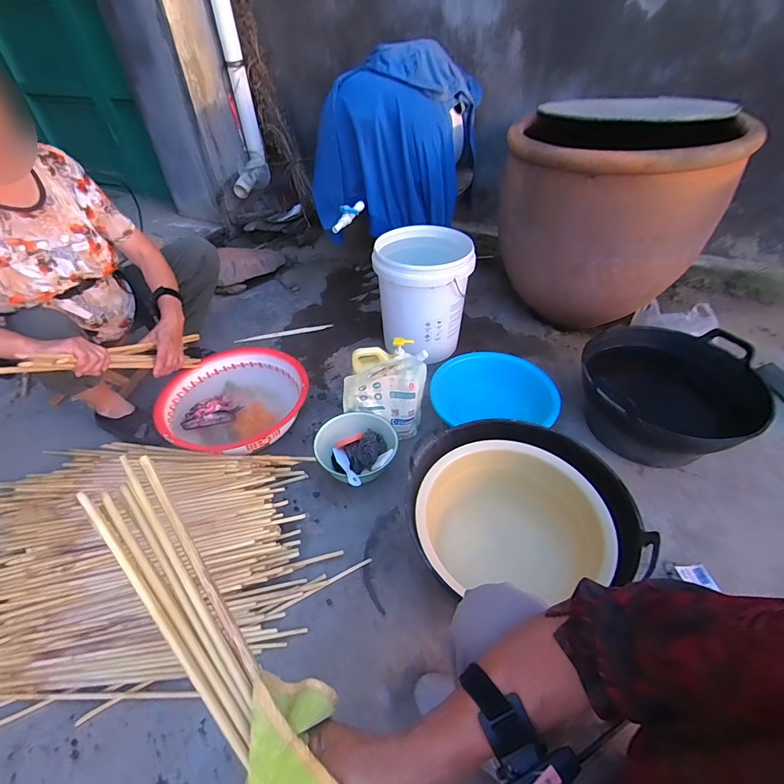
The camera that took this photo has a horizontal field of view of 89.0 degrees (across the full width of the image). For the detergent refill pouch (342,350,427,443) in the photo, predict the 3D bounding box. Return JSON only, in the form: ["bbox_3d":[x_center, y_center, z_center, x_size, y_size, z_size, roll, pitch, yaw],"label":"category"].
[{"bbox_3d":[-0.013,0.028,1.019,0.210,0.240,0.081,-11,45,-8],"label":"detergent refill pouch"}]

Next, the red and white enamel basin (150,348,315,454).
[{"bbox_3d":[-0.434,0.036,1.127,0.360,0.119,0.372,-2,45,2],"label":"red and white enamel basin"}]

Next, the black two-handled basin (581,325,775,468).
[{"bbox_3d":[0.691,0.022,1.003,0.413,0.205,0.373,10,45,12],"label":"black two-handled basin"}]

